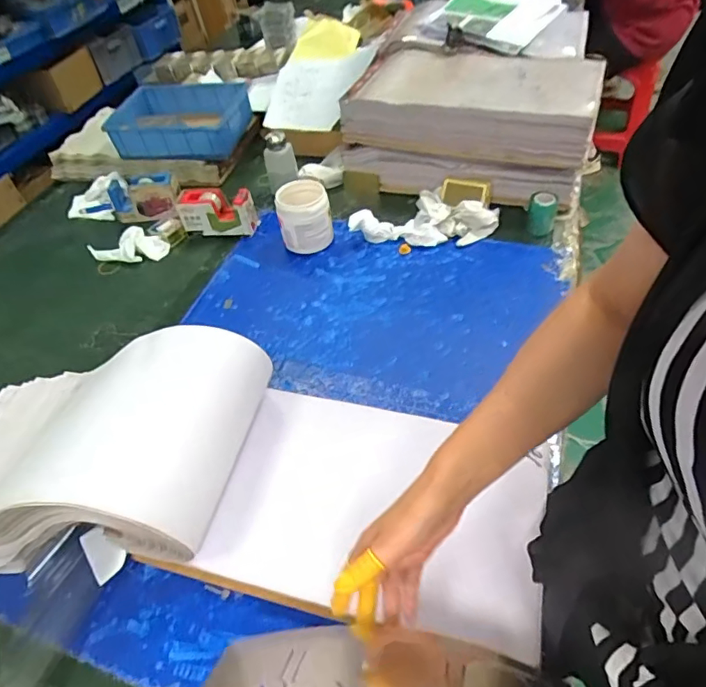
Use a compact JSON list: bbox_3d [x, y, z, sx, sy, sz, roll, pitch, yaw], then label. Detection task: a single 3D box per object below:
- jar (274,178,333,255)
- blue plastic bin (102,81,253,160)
[{"bbox_3d":[-0.091,-0.229,0.948,0.093,0.105,0.092,-2,49,2],"label":"jar"},{"bbox_3d":[-0.385,-0.499,1.150,0.288,0.087,0.198,1,49,7],"label":"blue plastic bin"}]

